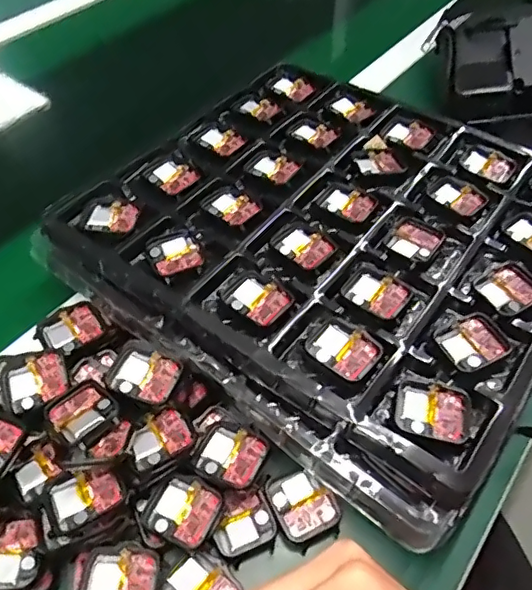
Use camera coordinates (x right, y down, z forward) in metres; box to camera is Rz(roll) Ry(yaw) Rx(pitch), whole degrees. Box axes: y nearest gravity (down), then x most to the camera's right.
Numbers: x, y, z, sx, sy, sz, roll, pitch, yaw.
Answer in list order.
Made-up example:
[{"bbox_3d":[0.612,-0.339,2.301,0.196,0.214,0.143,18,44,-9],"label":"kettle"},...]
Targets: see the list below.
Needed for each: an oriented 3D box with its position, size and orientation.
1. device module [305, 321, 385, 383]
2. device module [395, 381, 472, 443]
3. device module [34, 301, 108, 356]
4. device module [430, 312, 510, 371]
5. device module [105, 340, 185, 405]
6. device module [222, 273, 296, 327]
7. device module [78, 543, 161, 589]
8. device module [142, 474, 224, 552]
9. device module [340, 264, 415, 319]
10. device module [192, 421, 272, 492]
[{"bbox_3d":[0.048,0.034,0.350,0.043,0.007,0.034,33,57,24],"label":"device module"},{"bbox_3d":[0.097,0.068,0.325,0.041,0.007,0.034,12,51,9],"label":"device module"},{"bbox_3d":[-0.136,0.024,0.391,0.042,0.010,0.034,-35,59,-26],"label":"device module"},{"bbox_3d":[0.131,0.030,0.356,0.041,0.005,0.035,-22,54,-18],"label":"device module"},{"bbox_3d":[-0.076,0.049,0.353,0.042,0.010,0.036,24,54,18],"label":"device module"},{"bbox_3d":[-0.006,0.002,0.372,0.043,0.007,0.034,28,55,21],"label":"device module"},{"bbox_3d":[-0.080,0.156,0.304,0.042,0.007,0.037,3,50,2],"label":"device module"},{"bbox_3d":[-0.049,0.126,0.328,0.040,0.007,0.036,20,53,15],"label":"device module"},{"bbox_3d":[0.074,-0.001,0.383,0.044,0.009,0.036,32,57,23],"label":"device module"},{"bbox_3d":[-0.022,0.098,0.342,0.042,0.008,0.036,24,54,18],"label":"device module"}]

